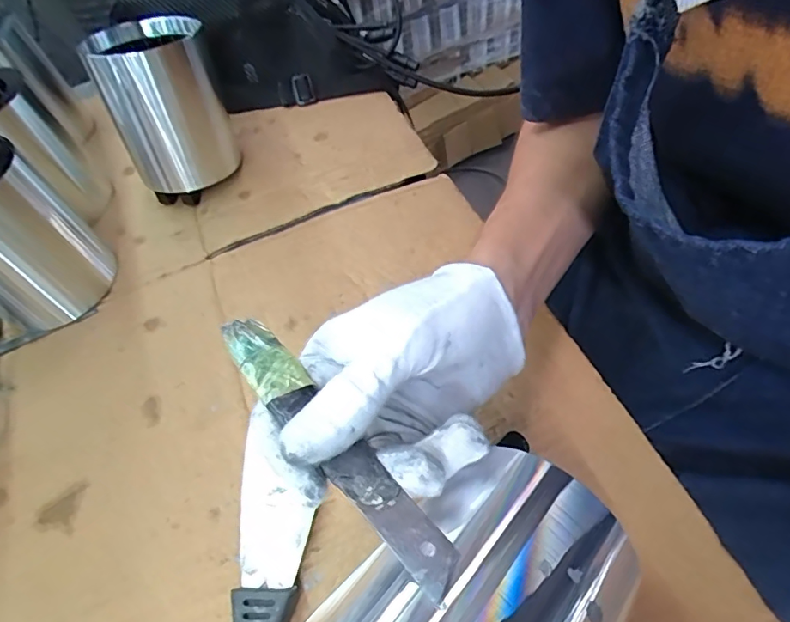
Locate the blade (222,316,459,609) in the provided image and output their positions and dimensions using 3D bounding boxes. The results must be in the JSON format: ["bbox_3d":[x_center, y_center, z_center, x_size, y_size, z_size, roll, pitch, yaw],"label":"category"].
[{"bbox_3d":[-0.027,0.046,0.194,0.019,0.006,0.140,-37,55,-19],"label":"blade"}]

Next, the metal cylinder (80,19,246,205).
[{"bbox_3d":[-0.187,-0.166,0.417,0.094,0.110,0.076,-42,58,-19],"label":"metal cylinder"}]

